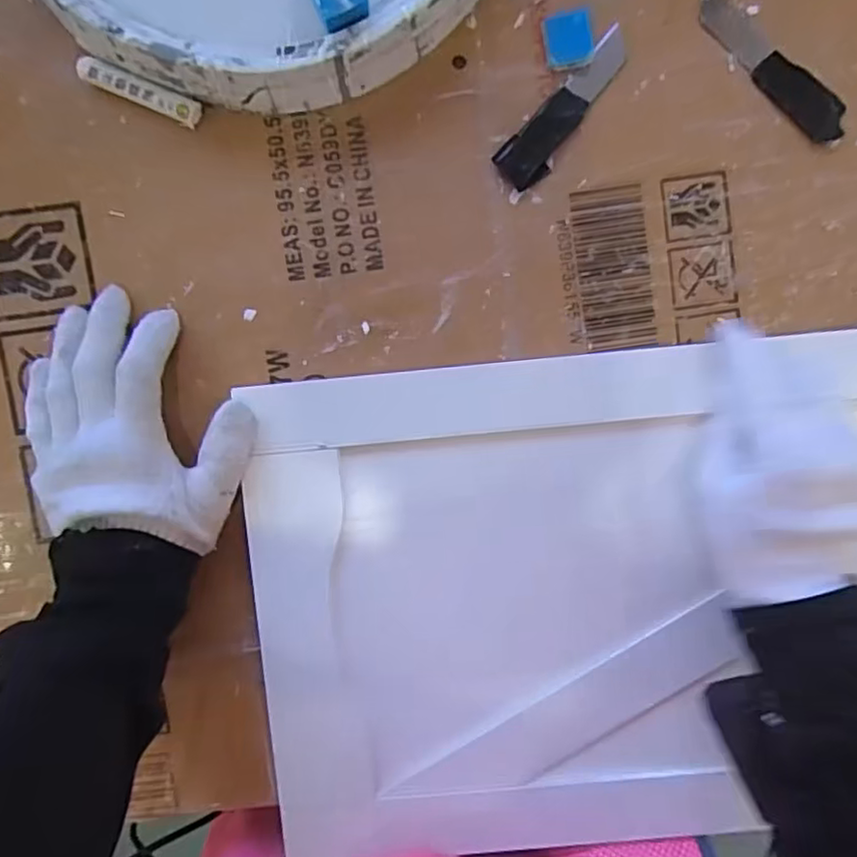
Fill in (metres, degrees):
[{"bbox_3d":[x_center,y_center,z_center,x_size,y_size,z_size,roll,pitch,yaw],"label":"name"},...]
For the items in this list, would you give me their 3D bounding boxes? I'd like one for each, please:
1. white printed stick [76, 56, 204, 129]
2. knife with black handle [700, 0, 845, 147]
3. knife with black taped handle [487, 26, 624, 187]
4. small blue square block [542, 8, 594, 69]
[{"bbox_3d":[-0.160,-0.186,0.351,0.066,0.011,0.013,21,95,-1],"label":"white printed stick"},{"bbox_3d":[0.194,-0.204,0.360,0.110,0.005,0.025,39,95,-3],"label":"knife with black handle"},{"bbox_3d":[0.079,-0.179,0.359,0.026,0.004,0.098,43,95,-3],"label":"knife with black taped handle"},{"bbox_3d":[0.078,-0.217,0.354,0.027,0.007,0.029,-6,95,2],"label":"small blue square block"}]

